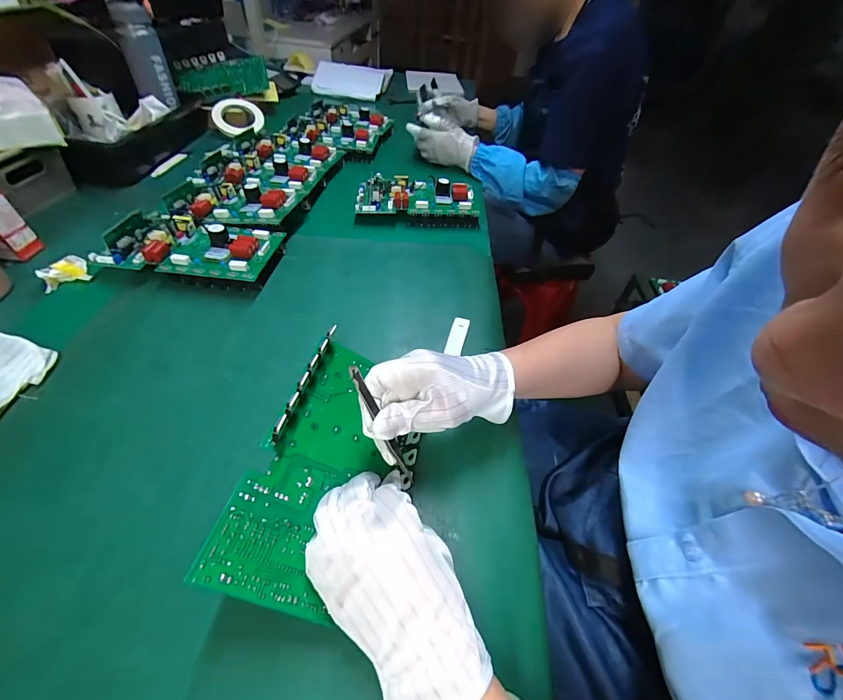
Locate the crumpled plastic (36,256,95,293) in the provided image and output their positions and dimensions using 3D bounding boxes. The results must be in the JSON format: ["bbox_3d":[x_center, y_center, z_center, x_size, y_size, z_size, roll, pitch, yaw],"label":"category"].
[{"bbox_3d":[-0.483,-0.105,0.485,0.052,0.024,0.037,-26,55,-26],"label":"crumpled plastic"}]

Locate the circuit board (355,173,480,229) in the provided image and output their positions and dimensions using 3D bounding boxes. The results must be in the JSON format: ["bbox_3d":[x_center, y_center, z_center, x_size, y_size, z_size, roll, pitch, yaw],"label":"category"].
[{"bbox_3d":[-0.007,-0.287,0.682,0.227,0.053,0.110,-1,48,-6],"label":"circuit board"}]

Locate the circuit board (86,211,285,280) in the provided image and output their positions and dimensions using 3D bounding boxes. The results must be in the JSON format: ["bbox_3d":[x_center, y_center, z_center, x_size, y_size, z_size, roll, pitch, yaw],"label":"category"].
[{"bbox_3d":[-0.325,-0.147,0.520,0.218,0.053,0.124,7,48,0],"label":"circuit board"}]

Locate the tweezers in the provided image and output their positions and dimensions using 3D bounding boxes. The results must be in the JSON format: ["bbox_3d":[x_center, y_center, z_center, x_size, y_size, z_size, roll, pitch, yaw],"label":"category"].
[{"bbox_3d":[-0.030,0.062,0.287,0.010,0.114,0.006,-38,25,-33],"label":"tweezers"}]

